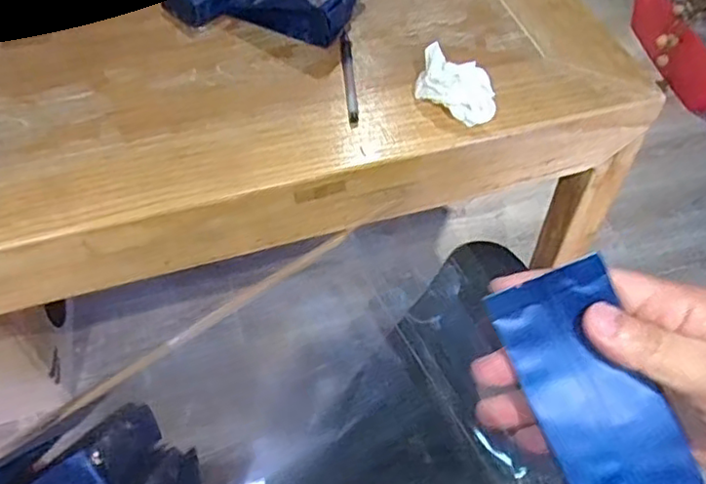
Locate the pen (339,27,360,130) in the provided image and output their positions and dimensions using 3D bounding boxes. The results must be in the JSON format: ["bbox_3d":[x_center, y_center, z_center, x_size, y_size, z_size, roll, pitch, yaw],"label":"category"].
[{"bbox_3d":[-0.004,-0.163,0.646,0.013,0.006,0.131,-3,54,-4],"label":"pen"}]

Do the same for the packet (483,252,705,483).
[{"bbox_3d":[0.109,0.071,0.291,0.052,0.004,0.121,-25,89,6],"label":"packet"}]

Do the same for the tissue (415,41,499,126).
[{"bbox_3d":[0.101,-0.149,0.618,0.085,0.038,0.048,30,58,19],"label":"tissue"}]

